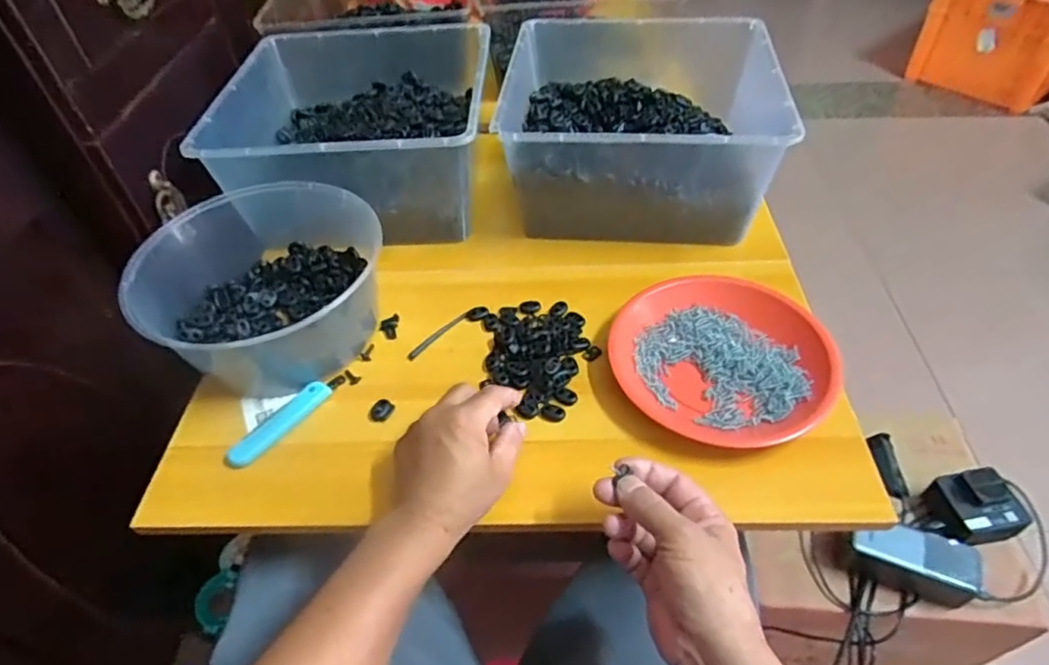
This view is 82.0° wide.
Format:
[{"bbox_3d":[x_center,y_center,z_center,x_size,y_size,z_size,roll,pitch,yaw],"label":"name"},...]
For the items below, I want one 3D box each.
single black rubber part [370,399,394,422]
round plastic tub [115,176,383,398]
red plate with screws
[{"bbox_3d":[-0.129,0.069,0.545,0.018,0.006,0.023,9,49,11],"label":"single black rubber part"},{"bbox_3d":[-0.251,-0.052,0.591,0.207,0.101,0.204,-2,48,2],"label":"round plastic tub"},{"bbox_3d":[0.175,0.020,0.545,0.190,0.028,0.168,11,49,13],"label":"red plate with screws"}]

